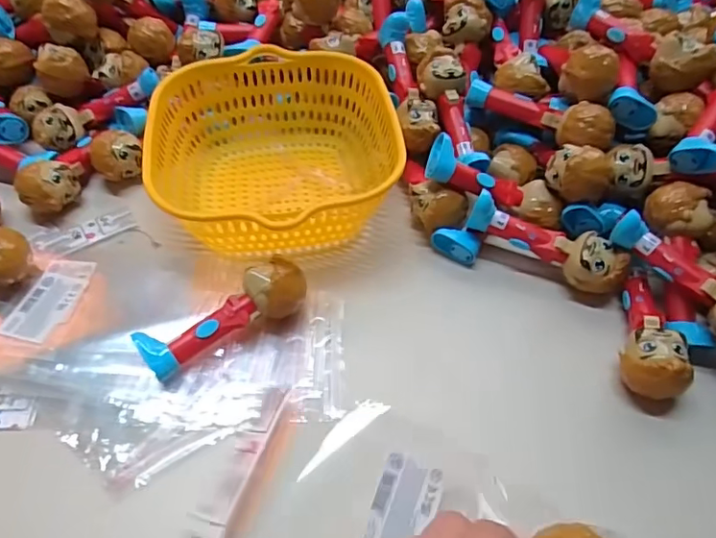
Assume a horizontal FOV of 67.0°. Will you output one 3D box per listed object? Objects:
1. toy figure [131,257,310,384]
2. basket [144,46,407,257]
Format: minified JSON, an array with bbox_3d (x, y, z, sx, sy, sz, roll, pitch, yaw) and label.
[{"bbox_3d":[-0.093,0.036,0.384,0.121,0.040,0.045,-33,60,-23],"label":"toy figure"},{"bbox_3d":[-0.068,-0.091,0.459,0.187,0.082,0.202,-4,53,-4],"label":"basket"}]

